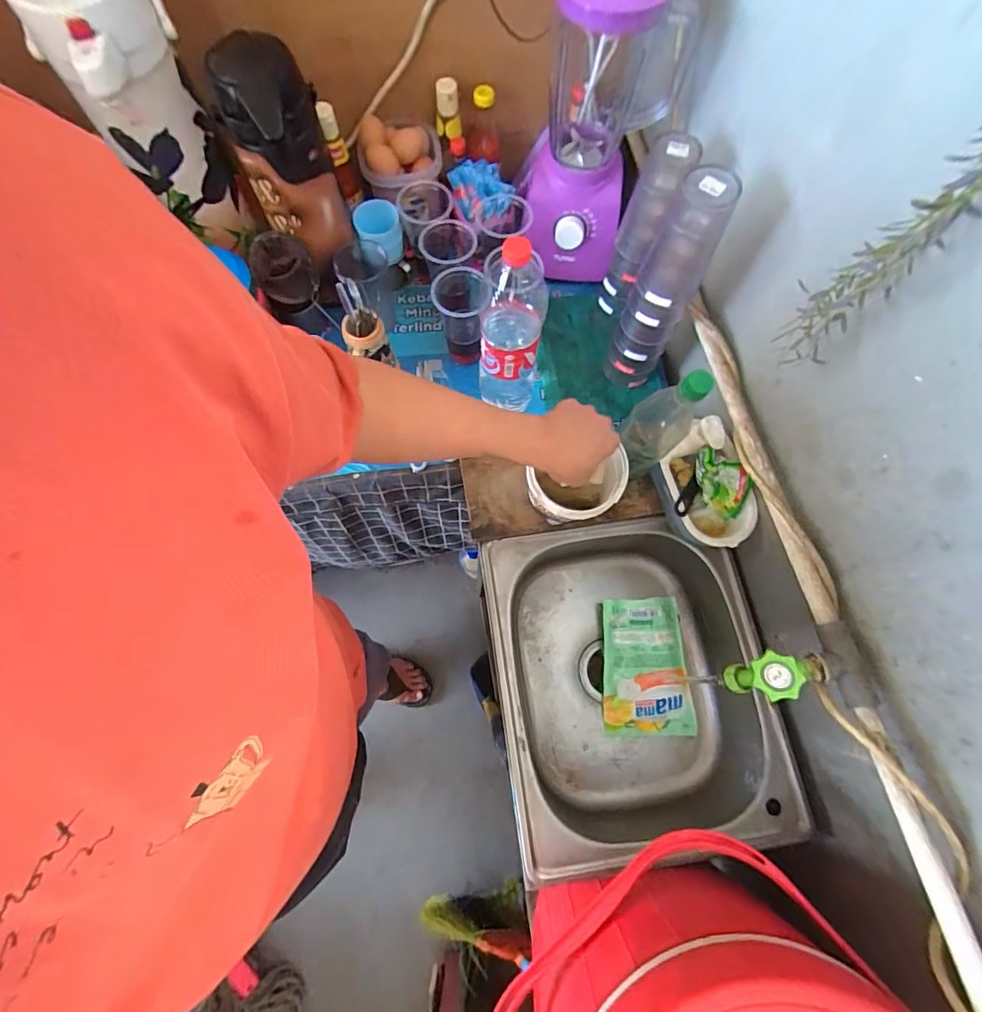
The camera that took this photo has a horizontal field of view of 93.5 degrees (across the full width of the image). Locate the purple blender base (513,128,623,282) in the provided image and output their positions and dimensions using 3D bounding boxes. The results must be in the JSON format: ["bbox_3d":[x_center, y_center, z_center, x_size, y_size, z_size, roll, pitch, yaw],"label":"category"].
[{"bbox_3d":[0.122,-0.540,0.808,0.166,0.194,0.217,-3,72,-3],"label":"purple blender base"}]

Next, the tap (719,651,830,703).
[{"bbox_3d":[0.313,0.181,0.493,0.103,0.099,0.044,2,72,-1],"label":"tap"}]

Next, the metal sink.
[{"bbox_3d":[0.219,0.273,0.758,0.413,0.164,0.460,-7,73,-4],"label":"metal sink"}]

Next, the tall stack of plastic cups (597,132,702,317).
[{"bbox_3d":[0.228,-0.405,0.704,0.061,0.267,0.065,-39,77,-13],"label":"tall stack of plastic cups"}]

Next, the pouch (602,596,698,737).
[{"bbox_3d":[0.269,0.279,0.802,0.153,0.062,0.230,-3,72,-3],"label":"pouch"}]

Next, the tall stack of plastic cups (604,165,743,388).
[{"bbox_3d":[0.234,-0.292,0.660,0.060,0.333,0.080,-15,73,-7],"label":"tall stack of plastic cups"}]

